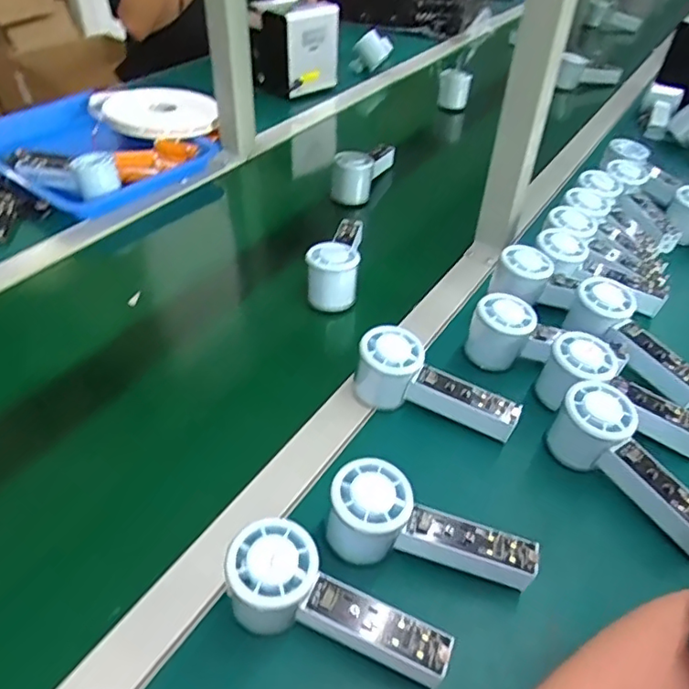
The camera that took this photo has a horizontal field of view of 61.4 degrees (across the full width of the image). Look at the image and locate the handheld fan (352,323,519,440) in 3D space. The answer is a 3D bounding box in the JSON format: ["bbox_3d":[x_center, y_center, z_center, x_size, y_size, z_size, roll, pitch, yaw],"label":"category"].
[{"bbox_3d":[0.080,0.044,0.535,0.150,0.059,0.049,27,46,6],"label":"handheld fan"}]

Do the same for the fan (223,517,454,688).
[{"bbox_3d":[-0.010,0.175,0.381,0.149,0.047,0.056,28,46,4],"label":"fan"}]

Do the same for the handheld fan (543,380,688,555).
[{"bbox_3d":[0.238,0.102,0.482,0.055,0.062,0.153,-28,65,-29],"label":"handheld fan"}]

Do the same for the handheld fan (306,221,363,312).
[{"bbox_3d":[-0.007,-0.109,0.690,0.054,0.064,0.148,6,42,4],"label":"handheld fan"}]

